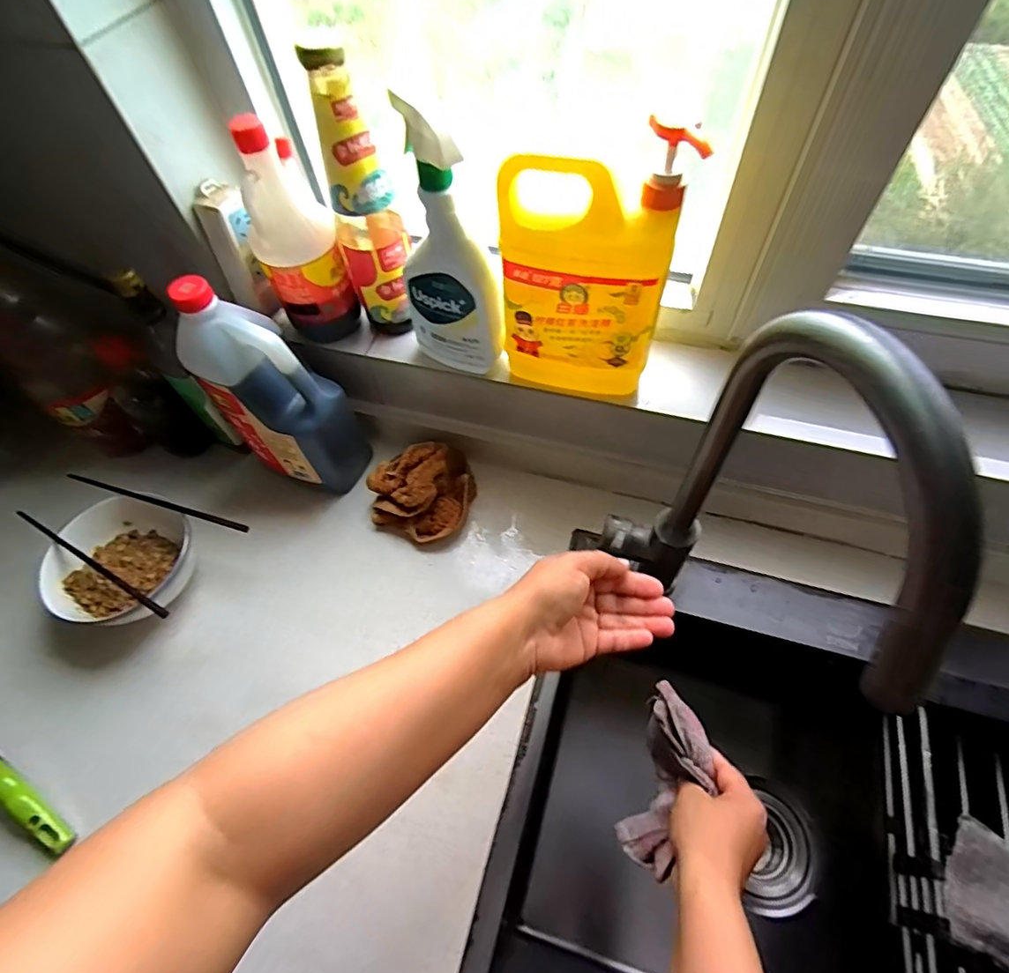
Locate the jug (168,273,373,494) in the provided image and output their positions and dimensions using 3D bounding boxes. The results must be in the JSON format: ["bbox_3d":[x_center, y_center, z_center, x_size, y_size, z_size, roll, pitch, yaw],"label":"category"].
[{"bbox_3d":[-0.253,-0.097,0.597,0.129,0.257,0.107,33,66,21],"label":"jug"}]

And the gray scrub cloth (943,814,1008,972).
[{"bbox_3d":[0.464,0.385,0.483,0.094,0.023,0.104,32,66,21],"label":"gray scrub cloth"}]

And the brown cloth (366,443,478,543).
[{"bbox_3d":[-0.097,0.005,0.630,0.132,0.075,0.119,-24,60,-11],"label":"brown cloth"}]

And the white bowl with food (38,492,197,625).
[{"bbox_3d":[-0.424,0.090,0.596,0.155,0.072,0.142,-2,59,3],"label":"white bowl with food"}]

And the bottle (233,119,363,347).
[{"bbox_3d":[-0.213,-0.245,0.543,0.080,0.207,0.063,-24,60,-11],"label":"bottle"}]

